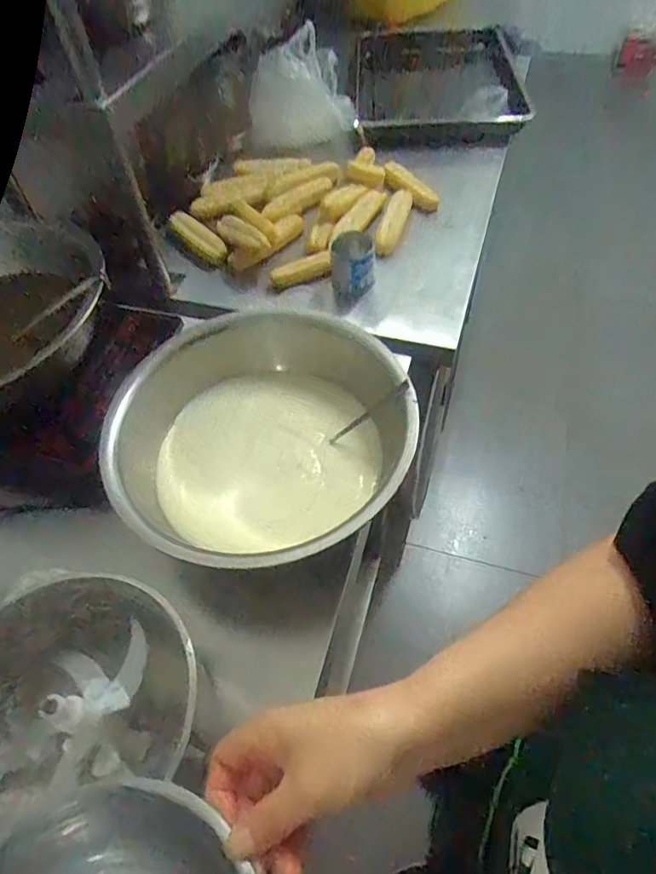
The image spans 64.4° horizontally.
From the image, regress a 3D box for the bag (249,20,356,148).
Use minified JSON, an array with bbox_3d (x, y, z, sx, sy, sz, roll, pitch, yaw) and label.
[{"bbox_3d":[-0.057,-0.637,0.976,0.069,0.220,0.258,-33,60,-20],"label":"bag"}]

